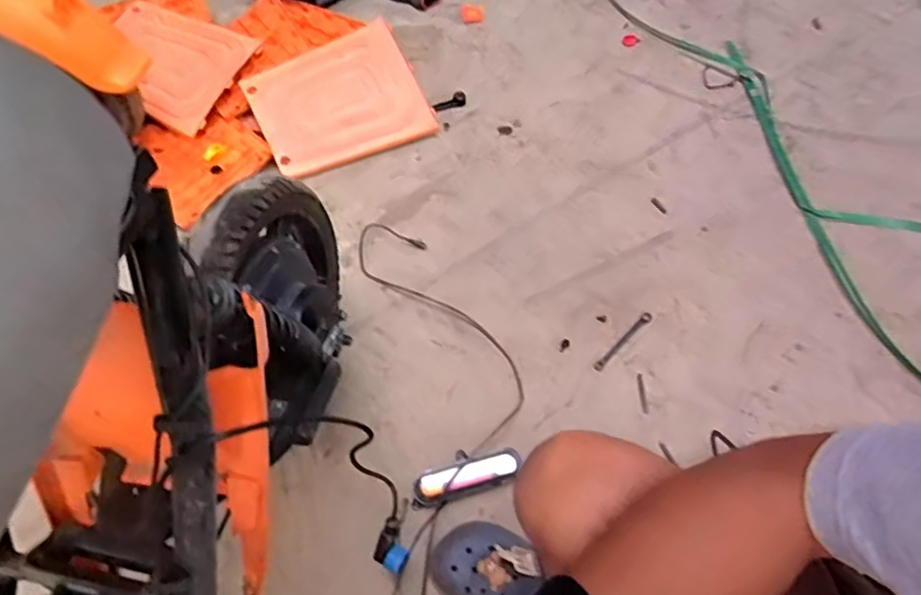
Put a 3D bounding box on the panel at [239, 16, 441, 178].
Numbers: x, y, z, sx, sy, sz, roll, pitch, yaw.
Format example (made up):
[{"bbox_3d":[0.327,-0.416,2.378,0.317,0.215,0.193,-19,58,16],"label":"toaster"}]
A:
[{"bbox_3d":[-0.244,-0.402,1.188,0.324,0.031,0.259,-23,84,-12],"label":"panel"}]

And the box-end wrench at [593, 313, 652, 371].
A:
[{"bbox_3d":[0.261,0.070,0.951,0.135,0.013,0.017,-39,63,-21],"label":"box-end wrench"}]

